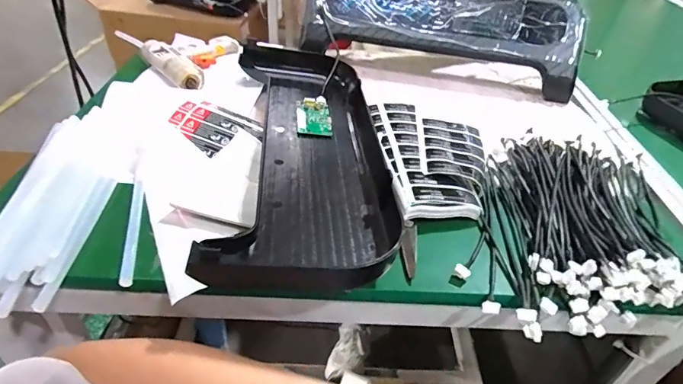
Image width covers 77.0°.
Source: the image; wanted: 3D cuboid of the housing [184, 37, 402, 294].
[{"bbox_3d":[-0.046,-0.089,0.562,0.199,0.071,0.537,-1,42,-6],"label":"housing"}]

